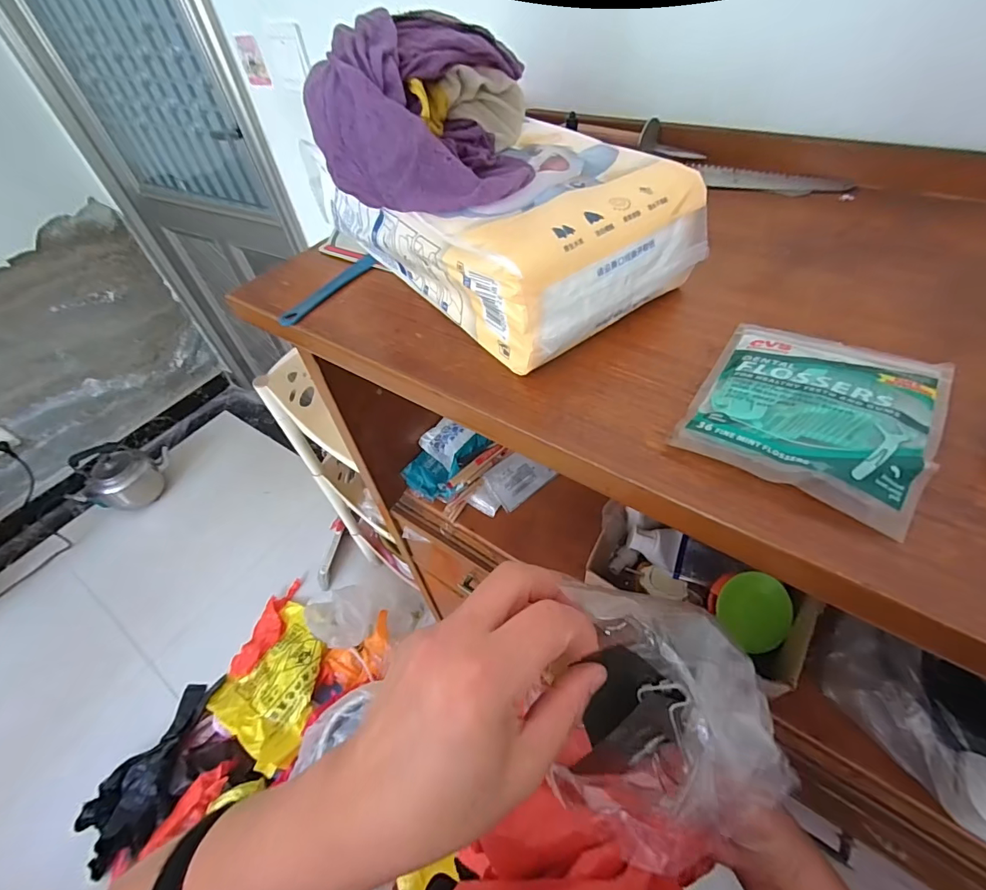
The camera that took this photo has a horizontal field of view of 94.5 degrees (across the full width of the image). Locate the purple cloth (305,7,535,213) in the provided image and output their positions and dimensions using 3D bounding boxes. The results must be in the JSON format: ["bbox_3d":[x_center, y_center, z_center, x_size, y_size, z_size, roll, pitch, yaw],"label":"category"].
[{"bbox_3d":[-0.047,-0.221,0.301,0.140,0.081,0.113,-7,50,1],"label":"purple cloth"}]

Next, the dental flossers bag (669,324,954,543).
[{"bbox_3d":[0.176,-0.022,0.249,0.107,0.019,0.126,28,58,26],"label":"dental flossers bag"}]

